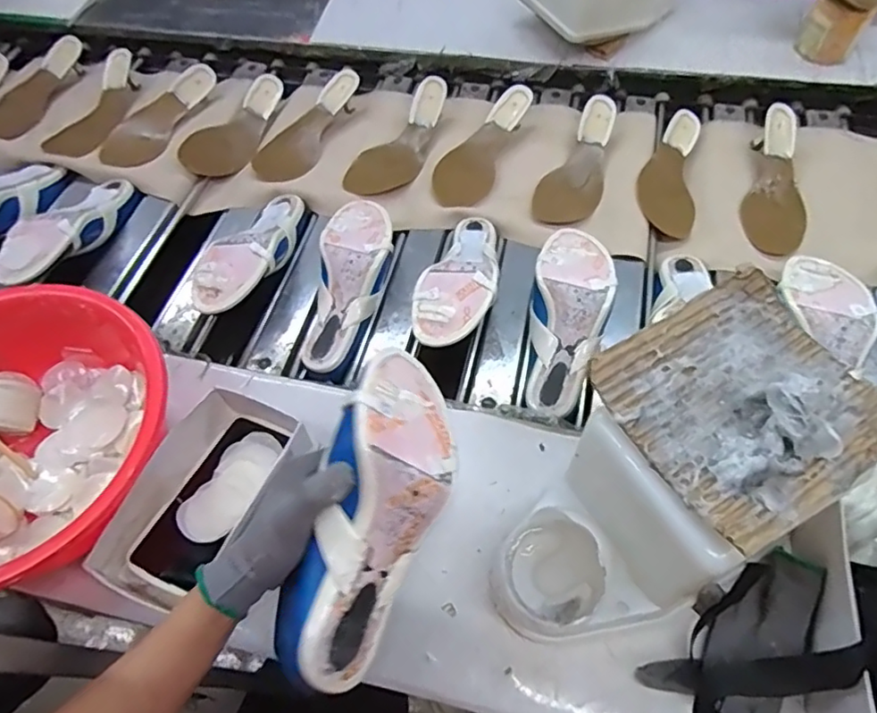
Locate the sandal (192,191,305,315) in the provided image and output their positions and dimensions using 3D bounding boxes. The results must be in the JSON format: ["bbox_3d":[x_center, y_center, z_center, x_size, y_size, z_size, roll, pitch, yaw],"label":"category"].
[{"bbox_3d":[-0.230,-0.142,0.724,0.088,0.048,0.225,15,47,10],"label":"sandal"}]

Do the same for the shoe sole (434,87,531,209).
[{"bbox_3d":[0.058,-0.309,0.824,0.088,0.042,0.221,20,62,13],"label":"shoe sole"}]

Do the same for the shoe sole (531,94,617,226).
[{"bbox_3d":[0.209,-0.270,0.811,0.082,0.019,0.223,31,75,2],"label":"shoe sole"}]

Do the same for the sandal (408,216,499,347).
[{"bbox_3d":[0.032,-0.104,0.686,0.087,0.043,0.228,12,46,9],"label":"sandal"}]

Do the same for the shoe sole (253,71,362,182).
[{"bbox_3d":[-0.199,-0.354,0.882,0.091,0.029,0.219,31,78,18],"label":"shoe sole"}]

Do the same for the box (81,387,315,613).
[{"bbox_3d":[-0.215,0.125,0.523,0.106,0.044,0.199,26,63,16],"label":"box"}]

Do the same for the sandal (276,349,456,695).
[{"bbox_3d":[-0.047,0.105,0.401,0.089,0.056,0.224,26,76,-24],"label":"sandal"}]

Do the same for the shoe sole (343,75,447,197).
[{"bbox_3d":[-0.060,-0.327,0.838,0.086,0.049,0.216,19,61,13],"label":"shoe sole"}]

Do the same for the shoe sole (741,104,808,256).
[{"bbox_3d":[0.457,-0.236,0.759,0.079,0.045,0.240,17,61,11],"label":"shoe sole"}]

